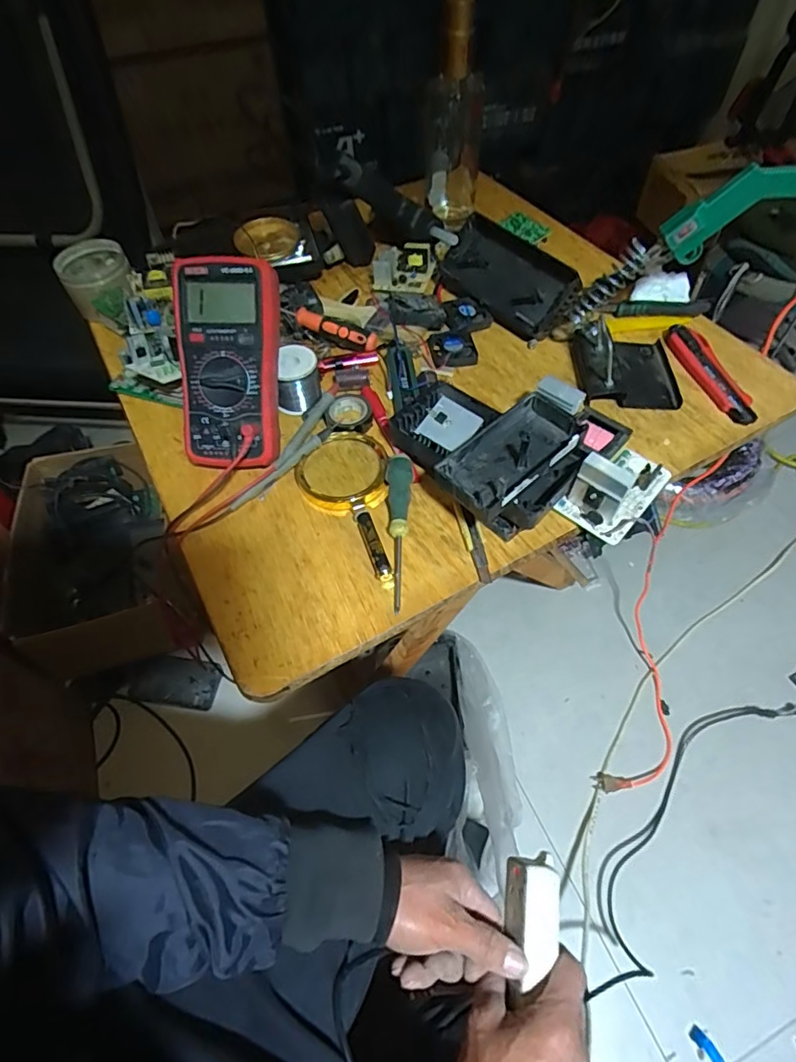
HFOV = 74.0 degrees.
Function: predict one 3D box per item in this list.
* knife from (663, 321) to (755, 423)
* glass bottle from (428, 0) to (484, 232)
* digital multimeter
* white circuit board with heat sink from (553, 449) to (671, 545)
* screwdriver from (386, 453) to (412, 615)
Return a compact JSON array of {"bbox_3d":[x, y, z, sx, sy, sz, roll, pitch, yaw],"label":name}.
[{"bbox_3d":[0.344,-0.176,0.582,0.034,0.017,0.150,-12,56,-6],"label":"knife"},{"bbox_3d":[0.071,-0.518,0.663,0.069,0.237,0.064,4,56,5],"label":"glass bottle"},{"bbox_3d":[-0.161,-0.153,0.494,0.091,0.186,0.050,3,13,5],"label":"digital multimeter"},{"bbox_3d":[0.207,-0.047,0.478,0.114,0.059,0.059,-36,62,-20],"label":"white circuit board with heat sink"},{"bbox_3d":[0.000,0.000,0.476,0.022,0.019,0.150,-1,68,3],"label":"screwdriver"}]

